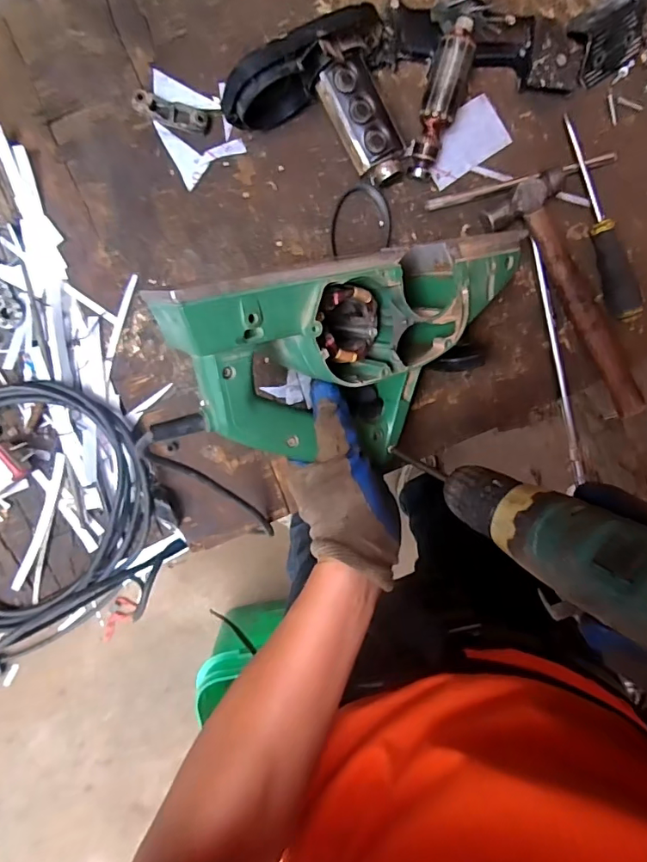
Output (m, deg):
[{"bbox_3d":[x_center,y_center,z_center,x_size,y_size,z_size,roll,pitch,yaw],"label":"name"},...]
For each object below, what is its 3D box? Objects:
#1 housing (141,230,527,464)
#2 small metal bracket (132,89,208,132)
[{"bbox_3d":[0.025,-0.054,0.372,0.290,0.065,0.159,-16,125,-27],"label":"housing"},{"bbox_3d":[-0.128,-0.268,0.413,0.059,0.012,0.018,12,94,-8],"label":"small metal bracket"}]

